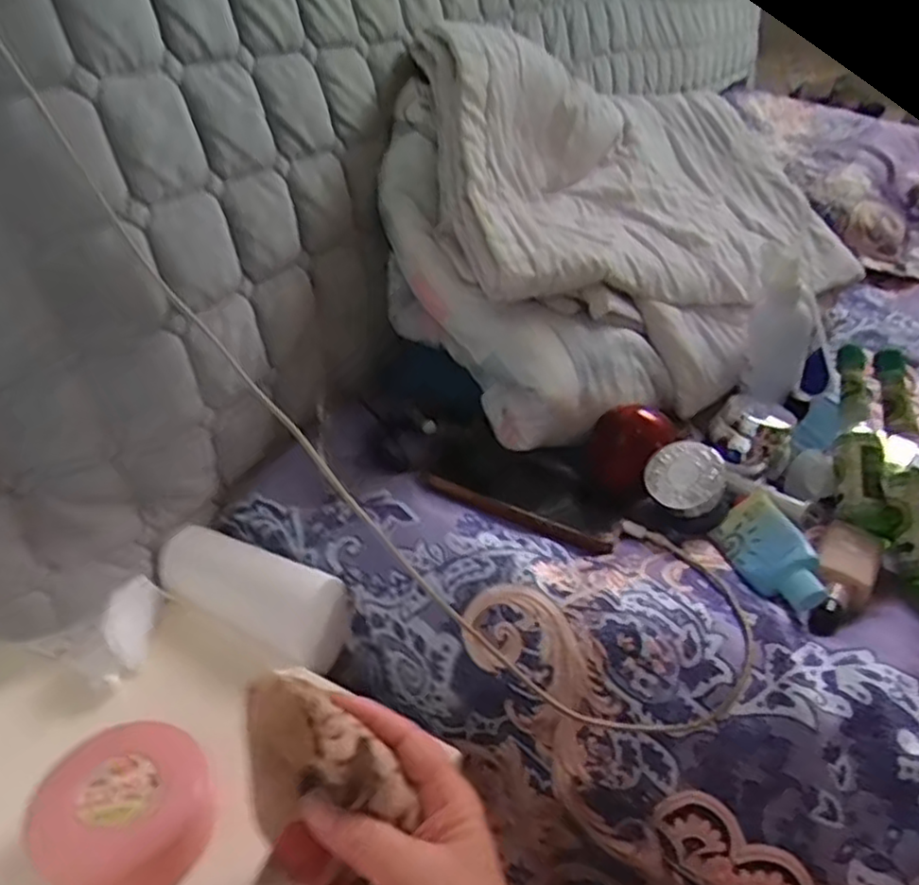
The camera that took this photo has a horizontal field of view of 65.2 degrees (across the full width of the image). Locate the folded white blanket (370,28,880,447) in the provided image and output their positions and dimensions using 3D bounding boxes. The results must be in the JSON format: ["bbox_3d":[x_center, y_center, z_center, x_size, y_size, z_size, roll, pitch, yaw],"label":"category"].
[{"bbox_3d":[0.180,-0.231,0.712,0.520,0.263,0.284,-26,42,-30],"label":"folded white blanket"}]

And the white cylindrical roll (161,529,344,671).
[{"bbox_3d":[-0.148,0.108,0.510,0.144,0.046,0.057,17,39,24],"label":"white cylindrical roll"}]

